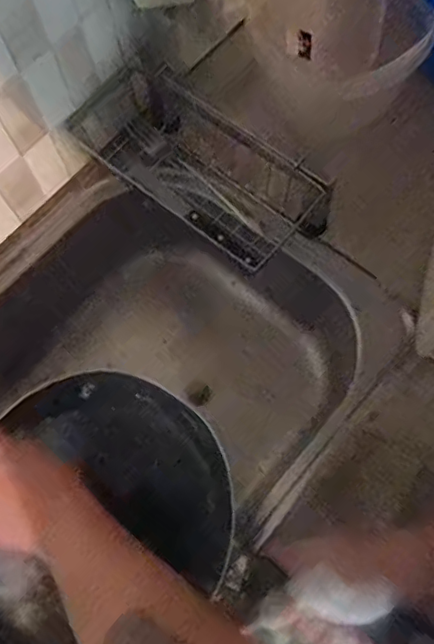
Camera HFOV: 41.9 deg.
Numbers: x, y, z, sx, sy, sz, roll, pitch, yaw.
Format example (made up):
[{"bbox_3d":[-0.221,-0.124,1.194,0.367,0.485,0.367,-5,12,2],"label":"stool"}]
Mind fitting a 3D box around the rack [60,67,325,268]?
[{"bbox_3d":[-0.011,-0.162,0.598,0.269,0.099,0.105,32,74,14],"label":"rack"}]

